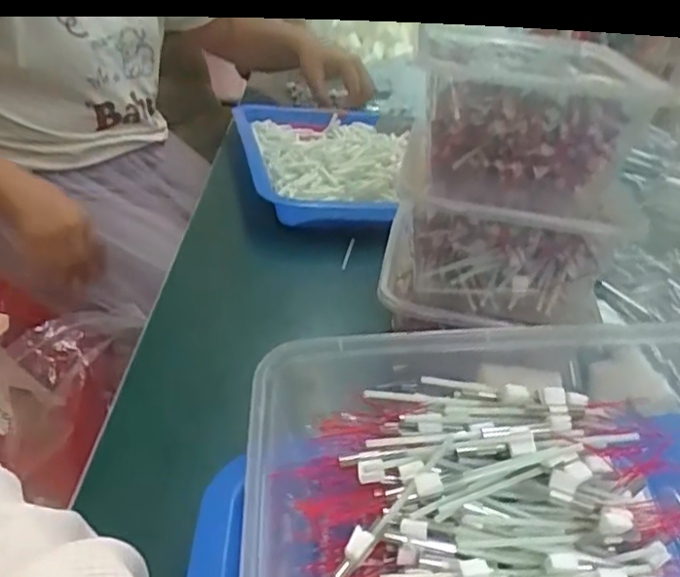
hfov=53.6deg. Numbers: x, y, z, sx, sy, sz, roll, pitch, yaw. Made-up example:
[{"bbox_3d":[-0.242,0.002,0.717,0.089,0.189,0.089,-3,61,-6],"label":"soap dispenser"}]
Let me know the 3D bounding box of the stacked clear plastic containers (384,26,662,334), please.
[{"bbox_3d":[0.093,-0.057,0.362,0.125,0.130,0.093,13,28,10],"label":"stacked clear plastic containers"}]

